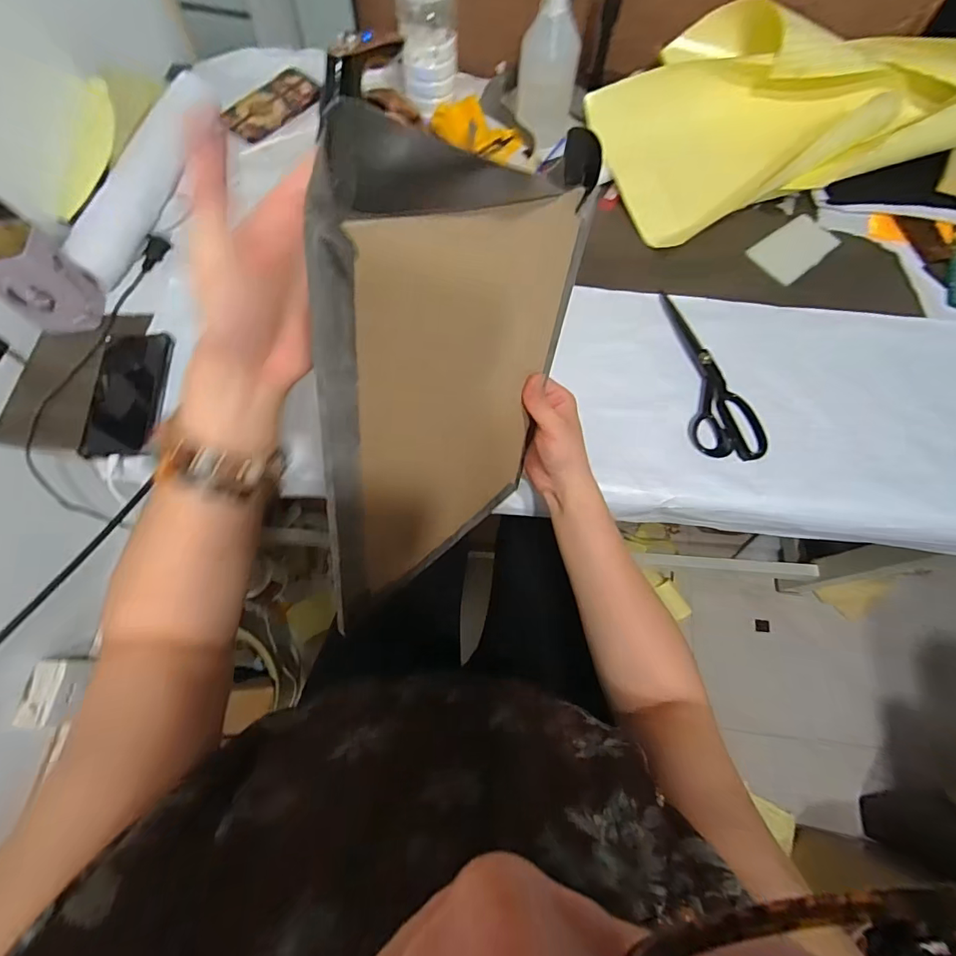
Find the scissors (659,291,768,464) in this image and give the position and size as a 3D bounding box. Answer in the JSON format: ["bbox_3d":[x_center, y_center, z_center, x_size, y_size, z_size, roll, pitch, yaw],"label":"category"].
[{"bbox_3d":[0.285,-0.131,0.586,0.081,0.012,0.228,-2,70,-1],"label":"scissors"}]

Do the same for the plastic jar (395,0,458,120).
[{"bbox_3d":[-0.066,-0.601,0.659,0.076,0.153,0.072,0,70,-1],"label":"plastic jar"}]

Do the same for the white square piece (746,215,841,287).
[{"bbox_3d":[0.445,-0.323,0.675,0.125,0.008,0.073,-36,74,-13],"label":"white square piece"}]

